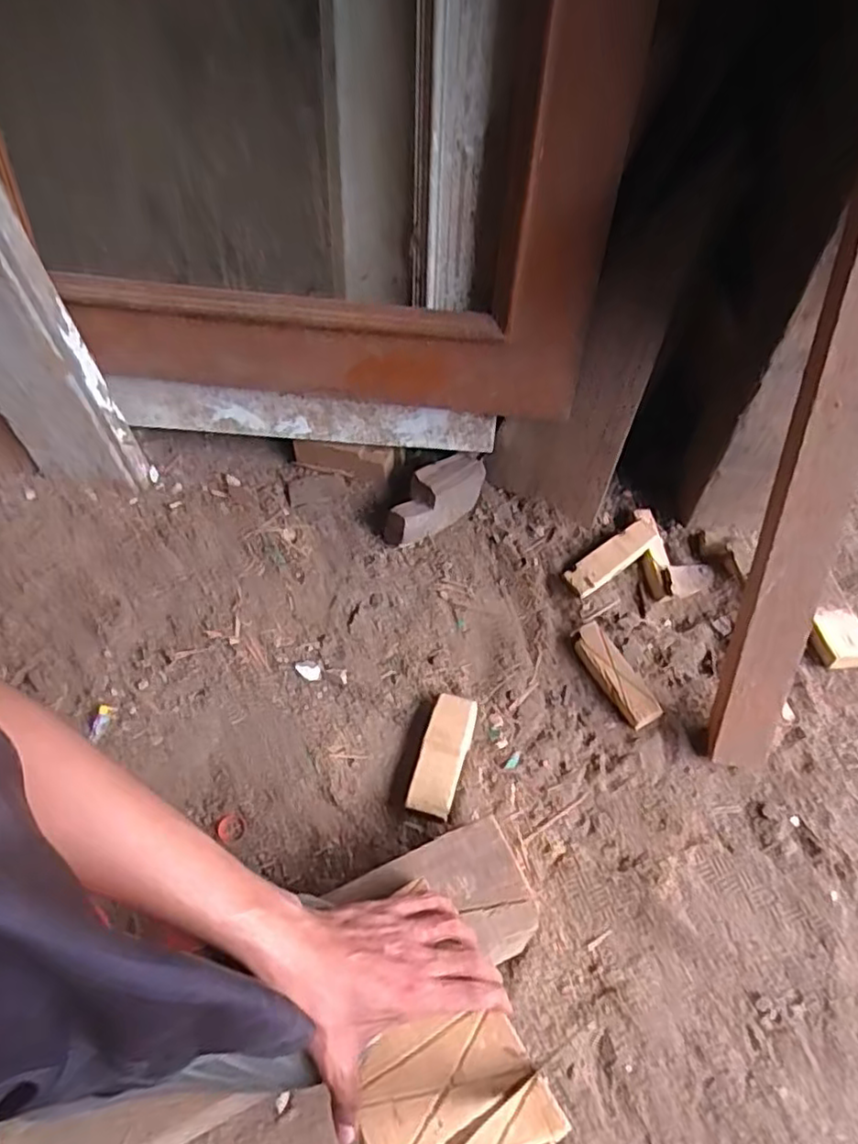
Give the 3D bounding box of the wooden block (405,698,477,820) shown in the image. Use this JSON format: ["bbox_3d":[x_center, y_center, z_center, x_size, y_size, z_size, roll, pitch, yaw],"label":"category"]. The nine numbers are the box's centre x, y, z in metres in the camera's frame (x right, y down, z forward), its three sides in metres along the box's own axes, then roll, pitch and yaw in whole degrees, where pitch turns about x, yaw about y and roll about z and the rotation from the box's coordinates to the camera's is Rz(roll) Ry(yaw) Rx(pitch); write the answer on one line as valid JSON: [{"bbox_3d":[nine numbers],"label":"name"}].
[{"bbox_3d":[0.015,0.195,0.698,0.048,0.031,0.127,14,59,11],"label":"wooden block"}]

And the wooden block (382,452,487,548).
[{"bbox_3d":[0.008,-0.097,0.863,0.160,0.062,0.059,-32,62,-17],"label":"wooden block"}]

